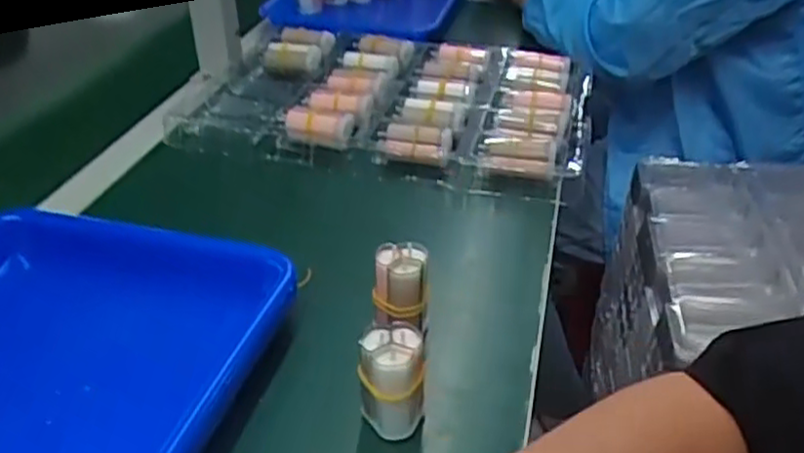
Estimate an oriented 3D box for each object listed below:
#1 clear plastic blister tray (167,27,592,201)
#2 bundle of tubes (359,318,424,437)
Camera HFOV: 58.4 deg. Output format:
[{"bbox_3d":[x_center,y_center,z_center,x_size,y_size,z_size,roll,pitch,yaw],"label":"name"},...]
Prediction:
[{"bbox_3d":[-0.007,-0.144,0.776,0.401,0.042,0.283,10,36,15],"label":"clear plastic blister tray"},{"bbox_3d":[-0.006,0.092,0.420,0.036,0.075,0.029,-2,34,-1],"label":"bundle of tubes"}]

